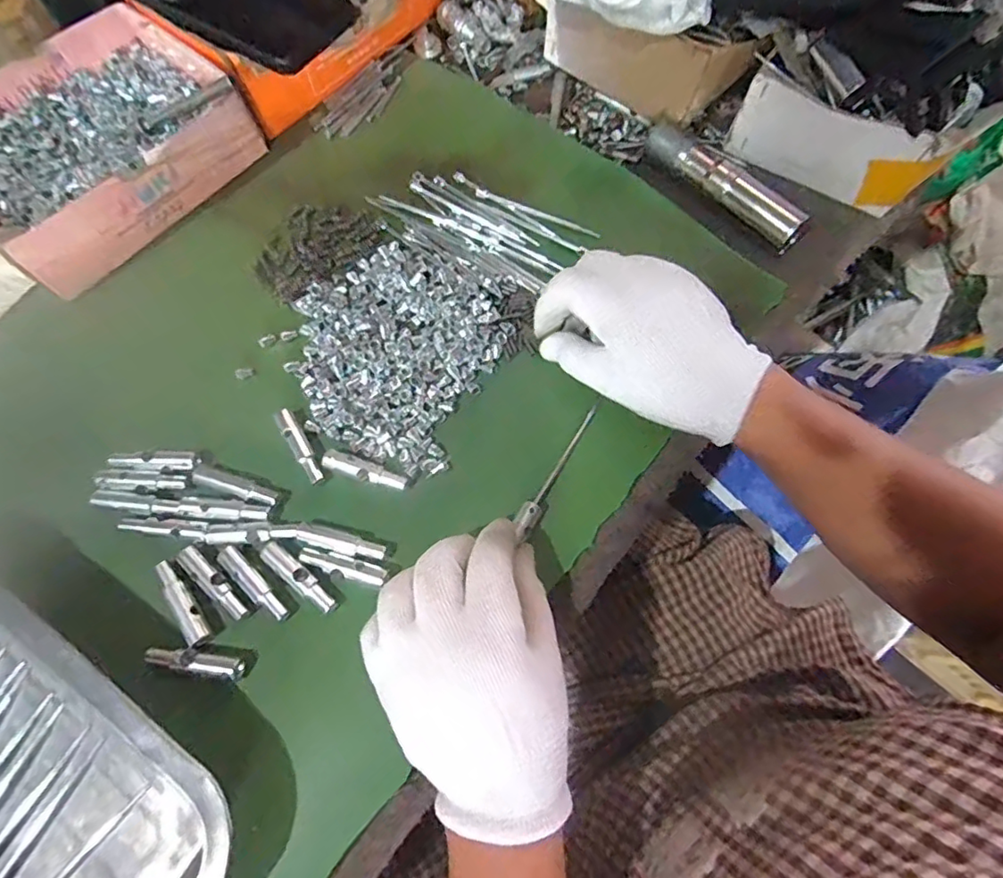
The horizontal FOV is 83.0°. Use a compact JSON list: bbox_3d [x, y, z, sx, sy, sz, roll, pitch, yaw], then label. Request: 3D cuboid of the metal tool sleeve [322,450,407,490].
[{"bbox_3d":[-0.079,0.018,0.329,0.051,0.008,0.012,17,74,5],"label":"metal tool sleeve"}]

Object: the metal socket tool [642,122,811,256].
[{"bbox_3d":[0.150,-0.174,0.385,0.023,0.027,0.124,-42,77,-12],"label":"metal socket tool"}]

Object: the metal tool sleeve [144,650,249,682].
[{"bbox_3d":[-0.158,0.115,0.293,0.047,0.007,0.011,11,73,4],"label":"metal tool sleeve"}]

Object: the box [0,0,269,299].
[{"bbox_3d":[-0.276,-0.203,0.377,0.149,0.049,0.173,40,77,12],"label":"box"}]

